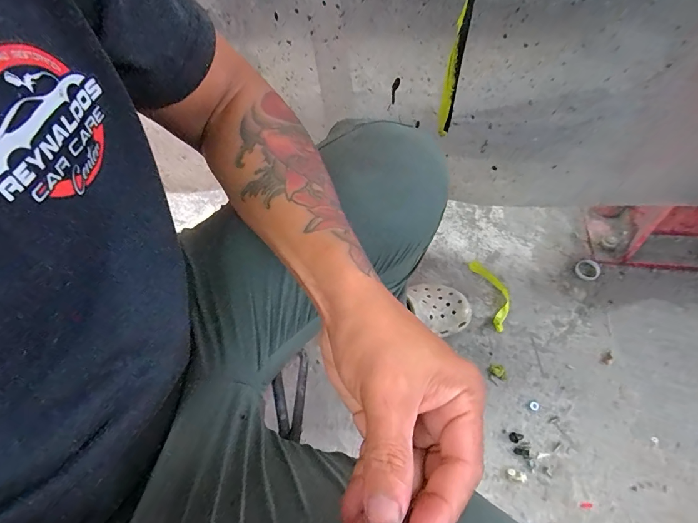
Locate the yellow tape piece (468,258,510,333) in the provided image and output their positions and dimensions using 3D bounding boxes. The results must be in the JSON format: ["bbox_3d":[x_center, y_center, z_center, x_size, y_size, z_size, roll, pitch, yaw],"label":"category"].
[{"bbox_3d":[0.297,0.063,0.751,0.053,0.008,0.155,-12,59,-3],"label":"yellow tape piece"}]

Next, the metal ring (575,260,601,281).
[{"bbox_3d":[0.492,0.017,0.756,0.044,0.009,0.053,39,69,23],"label":"metal ring"}]

